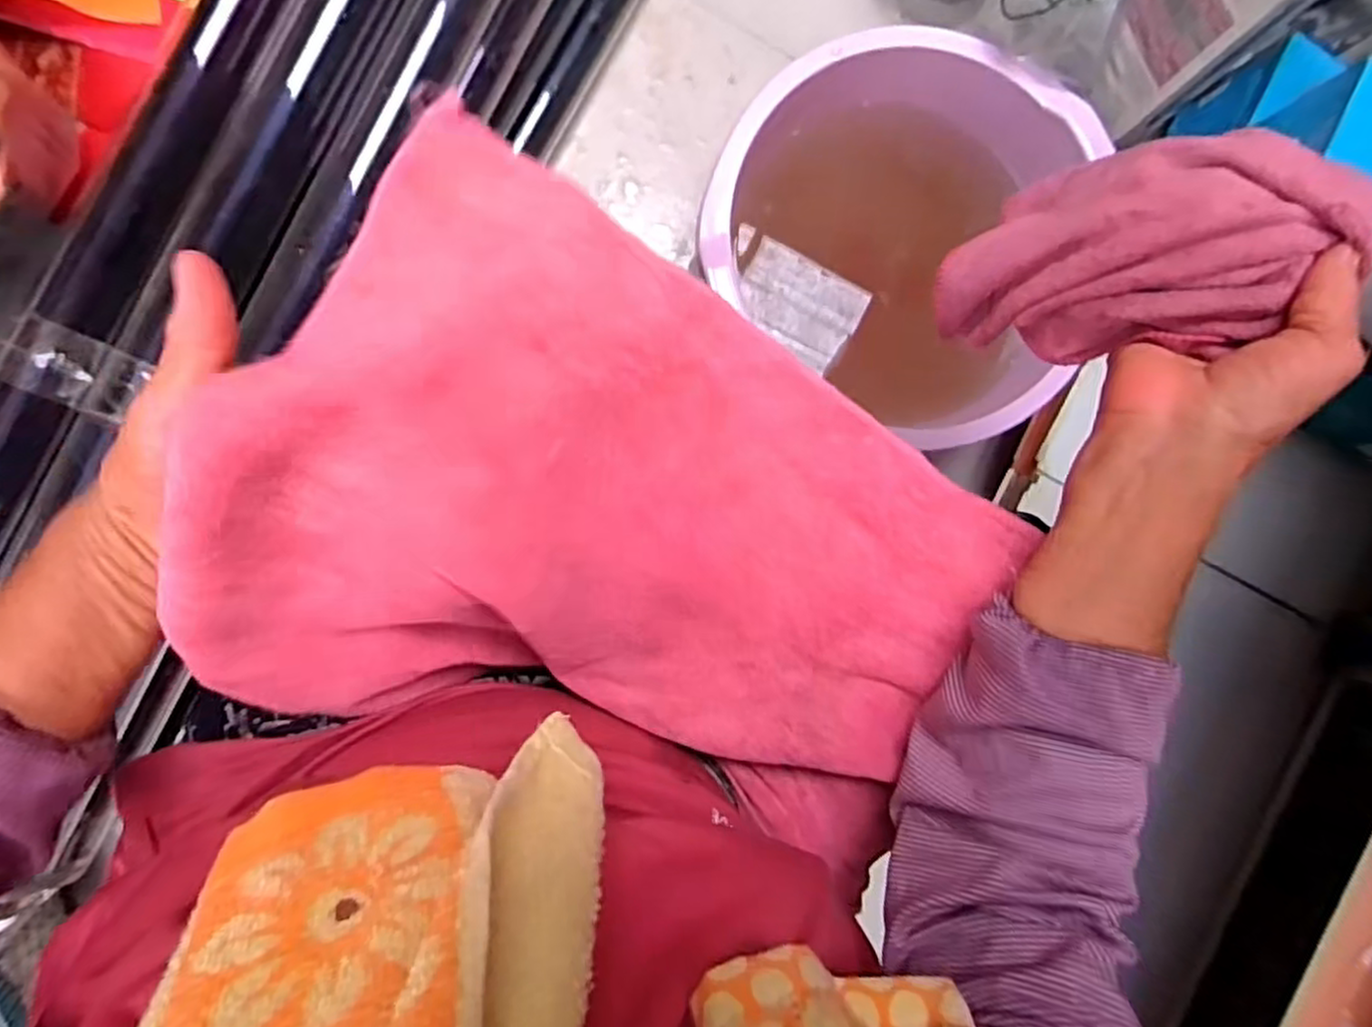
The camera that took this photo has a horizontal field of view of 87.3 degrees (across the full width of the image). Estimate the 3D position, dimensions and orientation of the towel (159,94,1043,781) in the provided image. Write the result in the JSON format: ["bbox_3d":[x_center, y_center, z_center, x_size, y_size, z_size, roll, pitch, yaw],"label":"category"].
[{"bbox_3d":[-0.011,0.008,0.337,0.326,0.144,0.262,23,89,-5],"label":"towel"}]

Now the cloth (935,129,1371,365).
[{"bbox_3d":[0.215,-0.123,0.351,0.119,0.118,0.107,-32,94,-4],"label":"cloth"}]

